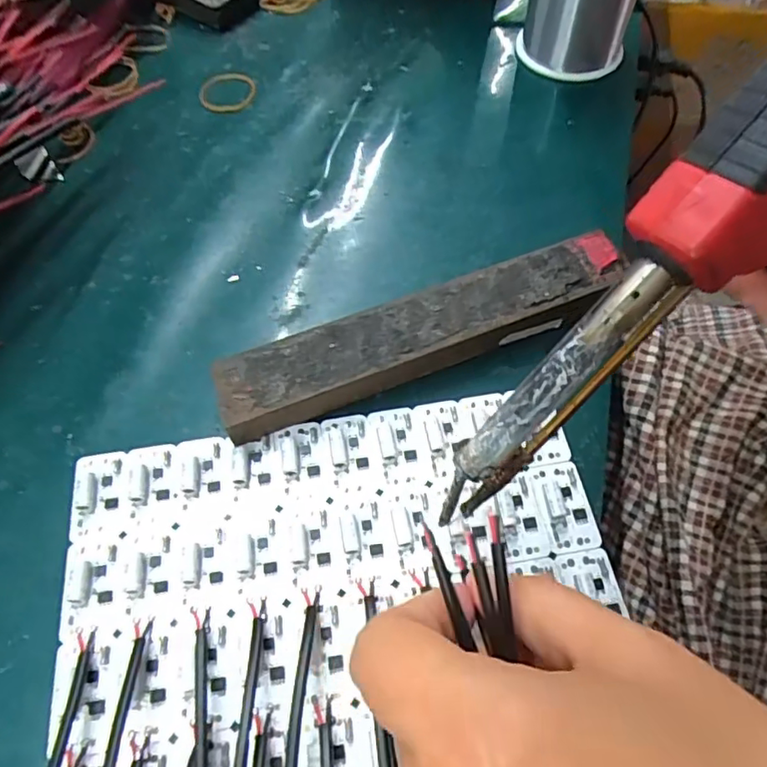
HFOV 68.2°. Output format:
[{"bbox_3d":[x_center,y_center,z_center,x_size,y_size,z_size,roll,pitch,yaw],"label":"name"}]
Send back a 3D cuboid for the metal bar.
[{"bbox_3d":[0.020,-0.020,0.248,0.182,0.020,0.036,-20,63,-11],"label":"metal bar"}]

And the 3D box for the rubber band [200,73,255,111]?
[{"bbox_3d":[-0.096,-0.181,0.349,0.033,0.004,0.037,-3,61,-2],"label":"rubber band"}]

